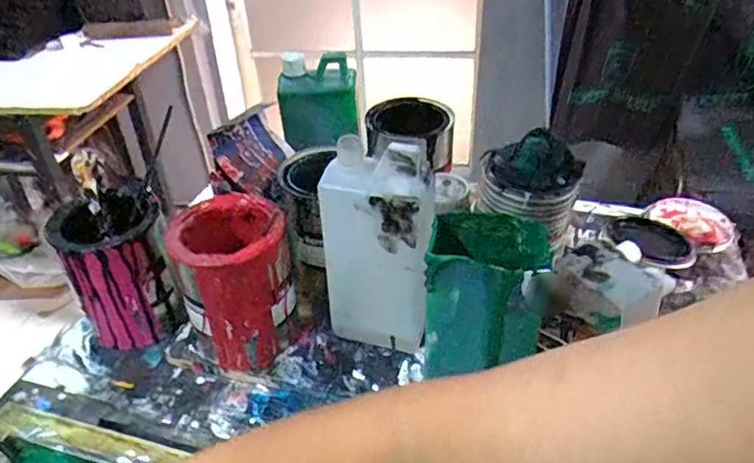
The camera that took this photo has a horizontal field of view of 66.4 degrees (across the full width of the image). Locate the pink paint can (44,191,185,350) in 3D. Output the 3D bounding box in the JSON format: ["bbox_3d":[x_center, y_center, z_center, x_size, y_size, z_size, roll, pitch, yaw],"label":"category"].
[{"bbox_3d":[-0.271,0.042,0.620,0.098,0.148,0.093,-1,37,1],"label":"pink paint can"}]

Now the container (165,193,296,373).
[{"bbox_3d":[-0.139,0.059,0.585,0.104,0.164,0.104,-13,38,-15],"label":"container"}]

